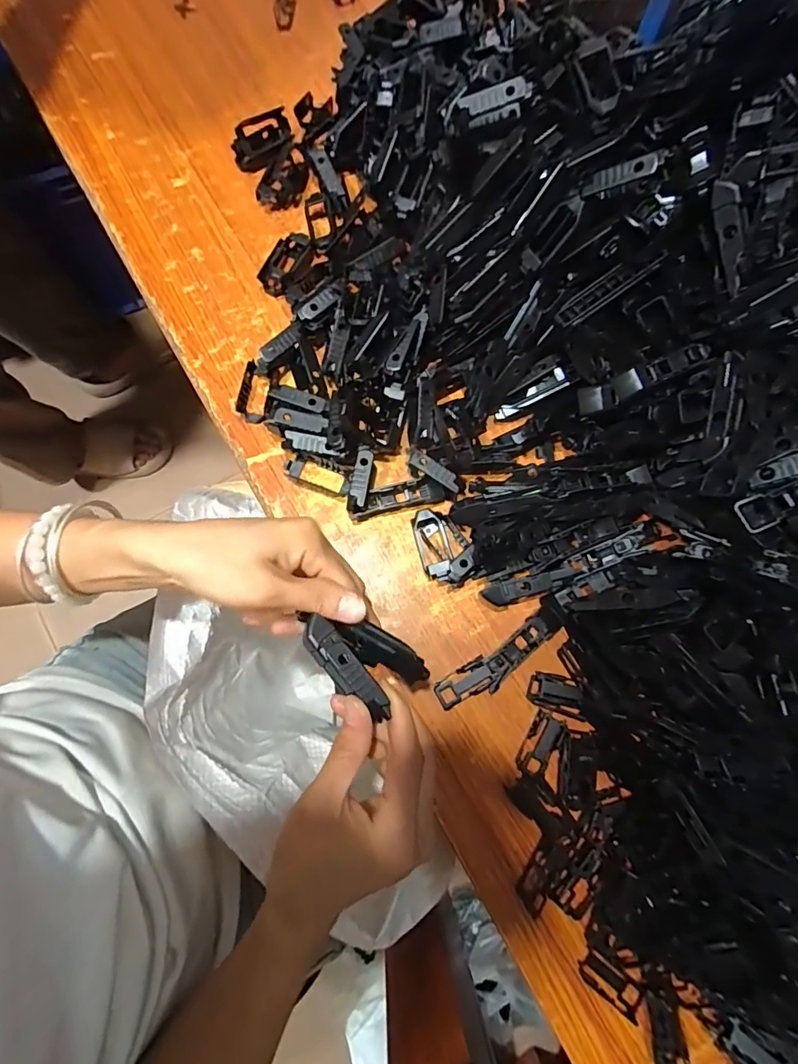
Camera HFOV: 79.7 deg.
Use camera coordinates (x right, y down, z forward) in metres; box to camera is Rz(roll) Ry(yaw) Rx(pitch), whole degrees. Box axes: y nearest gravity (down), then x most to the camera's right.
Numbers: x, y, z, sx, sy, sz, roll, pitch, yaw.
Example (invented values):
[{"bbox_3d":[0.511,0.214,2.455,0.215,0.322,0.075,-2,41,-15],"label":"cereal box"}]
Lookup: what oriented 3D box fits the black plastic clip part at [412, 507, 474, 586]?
[{"bbox_3d":[0.031,0.009,0.333,0.033,0.024,0.057,-14,78,-5],"label":"black plastic clip part"}]

